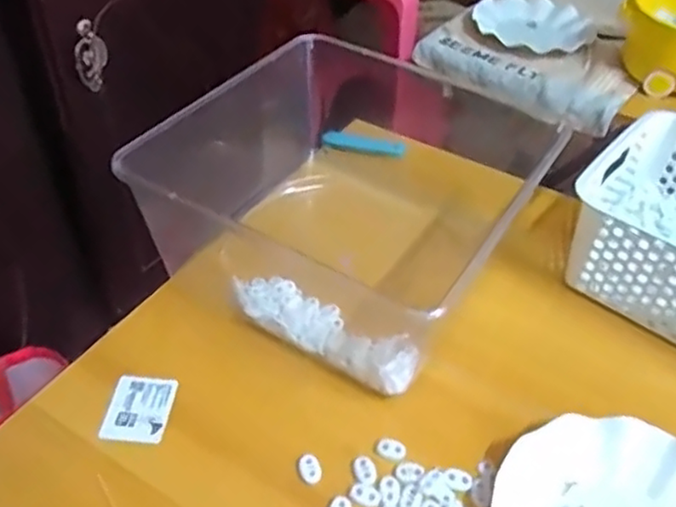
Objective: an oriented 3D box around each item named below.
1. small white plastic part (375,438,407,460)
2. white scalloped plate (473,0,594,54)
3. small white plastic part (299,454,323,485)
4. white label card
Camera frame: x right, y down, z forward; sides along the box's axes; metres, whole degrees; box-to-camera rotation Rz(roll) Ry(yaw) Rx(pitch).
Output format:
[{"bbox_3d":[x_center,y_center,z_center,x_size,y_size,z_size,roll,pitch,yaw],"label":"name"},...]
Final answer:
[{"bbox_3d":[0.042,0.151,0.516,0.023,0.004,0.017,19,45,15],"label":"small white plastic part"},{"bbox_3d":[0.308,-0.367,1.057,0.183,0.022,0.176,2,44,-2],"label":"white scalloped plate"},{"bbox_3d":[-0.021,0.163,0.502,0.015,0.004,0.023,-15,47,-19],"label":"small white plastic part"},{"bbox_3d":[-0.161,0.125,0.539,0.049,0.006,0.057,6,44,2],"label":"white label card"}]

